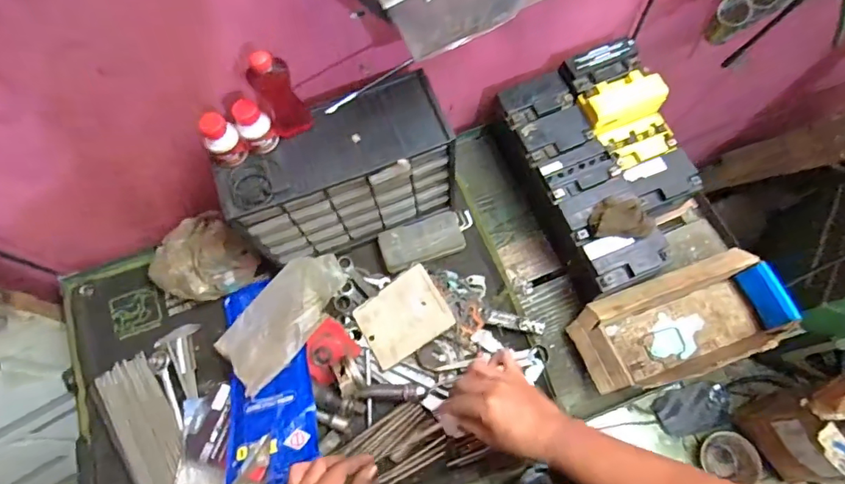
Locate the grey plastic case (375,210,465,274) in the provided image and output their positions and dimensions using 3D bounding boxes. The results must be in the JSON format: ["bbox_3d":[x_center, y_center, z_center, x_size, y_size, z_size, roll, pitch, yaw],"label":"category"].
[{"bbox_3d":[-0.002,-0.003,0.766,0.130,0.028,0.075,-20,68,-5],"label":"grey plastic case"}]

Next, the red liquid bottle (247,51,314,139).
[{"bbox_3d":[-0.171,-0.180,0.564,0.046,0.125,0.045,-25,69,-7],"label":"red liquid bottle"}]

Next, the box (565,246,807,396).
[{"bbox_3d":[0.363,0.119,0.689,0.285,0.072,0.140,-19,68,-5],"label":"box"}]

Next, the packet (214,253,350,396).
[{"bbox_3d":[-0.197,0.105,0.701,0.107,0.038,0.210,37,74,16],"label":"packet"}]

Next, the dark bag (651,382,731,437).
[{"bbox_3d":[0.760,0.463,1.342,0.205,0.050,0.121,-16,68,-4],"label":"dark bag"}]

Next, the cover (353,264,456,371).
[{"bbox_3d":[-0.029,0.107,0.685,0.129,0.008,0.097,-35,79,13],"label":"cover"}]

